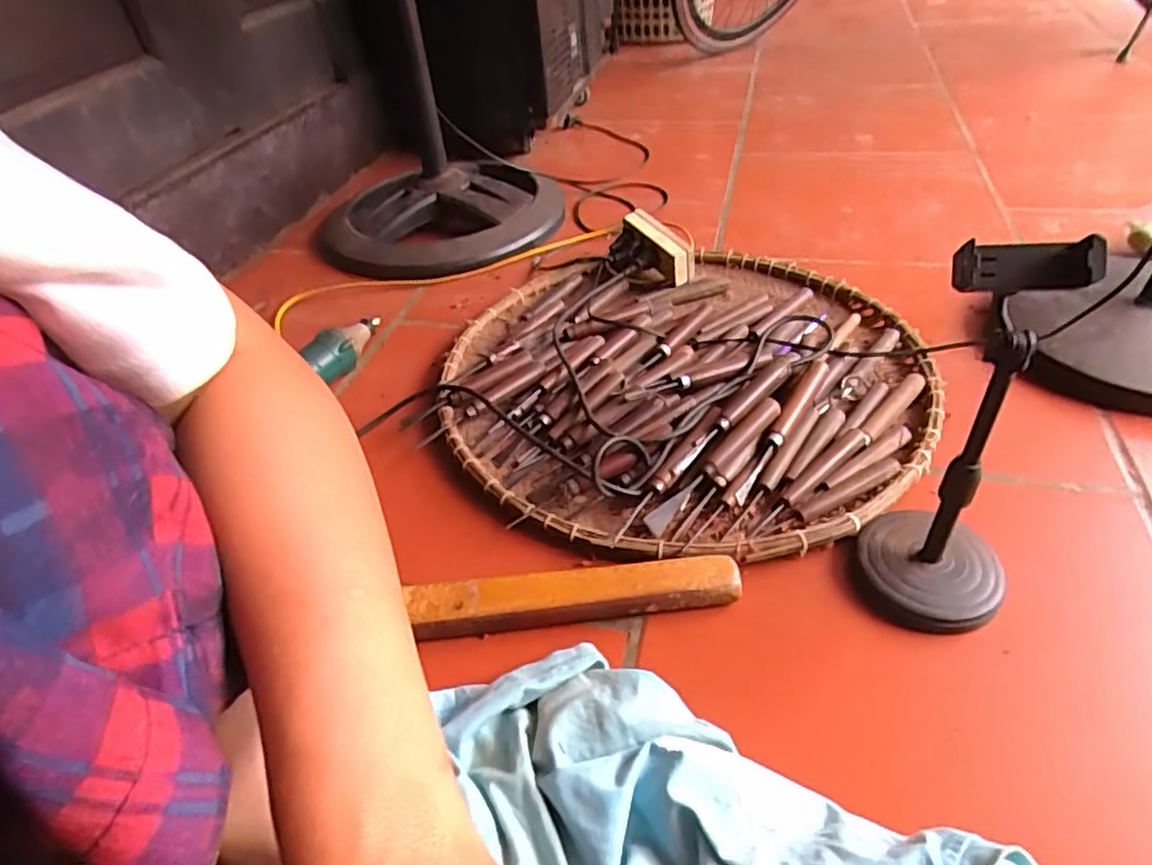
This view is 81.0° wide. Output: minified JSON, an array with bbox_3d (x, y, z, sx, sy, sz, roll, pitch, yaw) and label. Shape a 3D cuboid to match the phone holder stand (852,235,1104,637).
[{"bbox_3d":[0.272,0.018,0.453,0.107,0.261,0.099,27,51,31],"label":"phone holder stand"}]

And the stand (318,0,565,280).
[{"bbox_3d":[-0.211,-0.482,0.998,0.355,0.355,0.359,-7,41,-1],"label":"stand"}]

